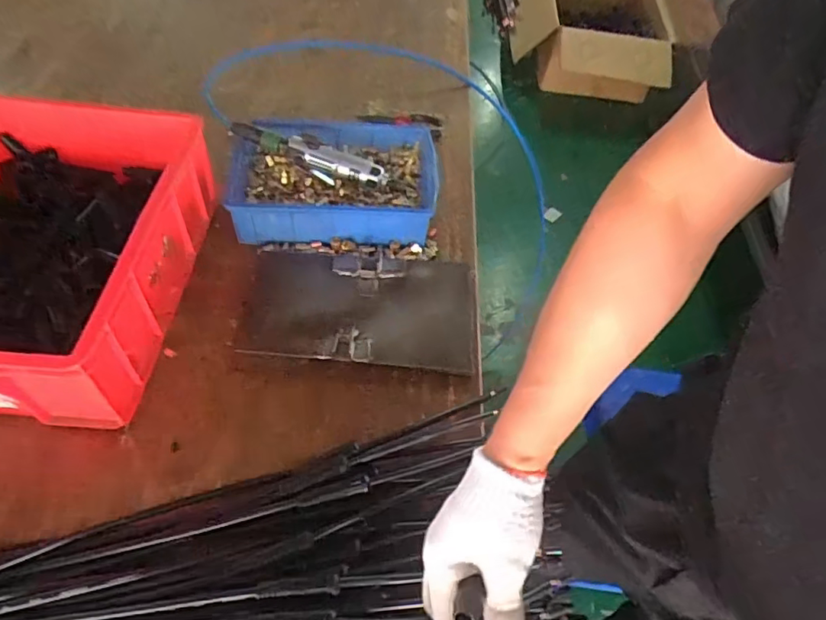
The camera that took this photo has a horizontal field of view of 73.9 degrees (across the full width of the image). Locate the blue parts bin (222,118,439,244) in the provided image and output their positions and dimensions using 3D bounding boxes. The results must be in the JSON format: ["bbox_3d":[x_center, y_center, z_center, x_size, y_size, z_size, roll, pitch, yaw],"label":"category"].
[{"bbox_3d":[-0.115,-0.191,0.815,0.299,0.075,0.195,0,53,-5],"label":"blue parts bin"}]

